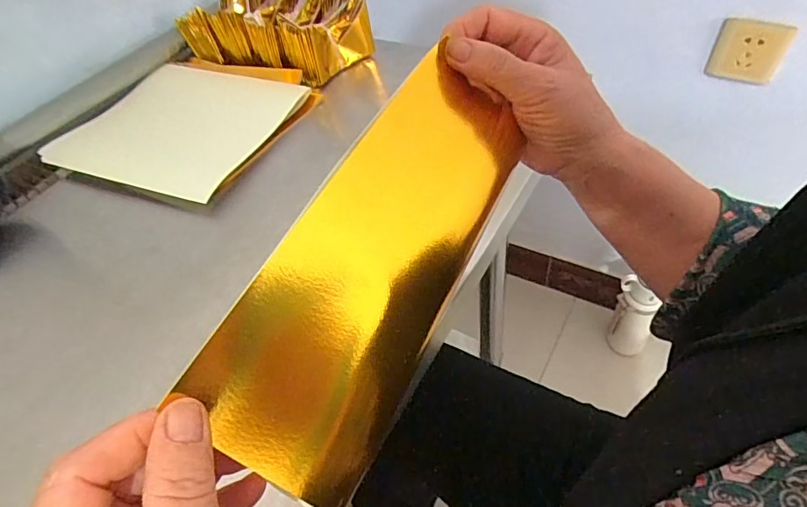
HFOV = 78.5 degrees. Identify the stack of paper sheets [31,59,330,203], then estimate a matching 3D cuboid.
[{"bbox_3d":[-0.271,-0.162,0.612,0.270,0.024,0.232,16,56,22],"label":"stack of paper sheets"}]

